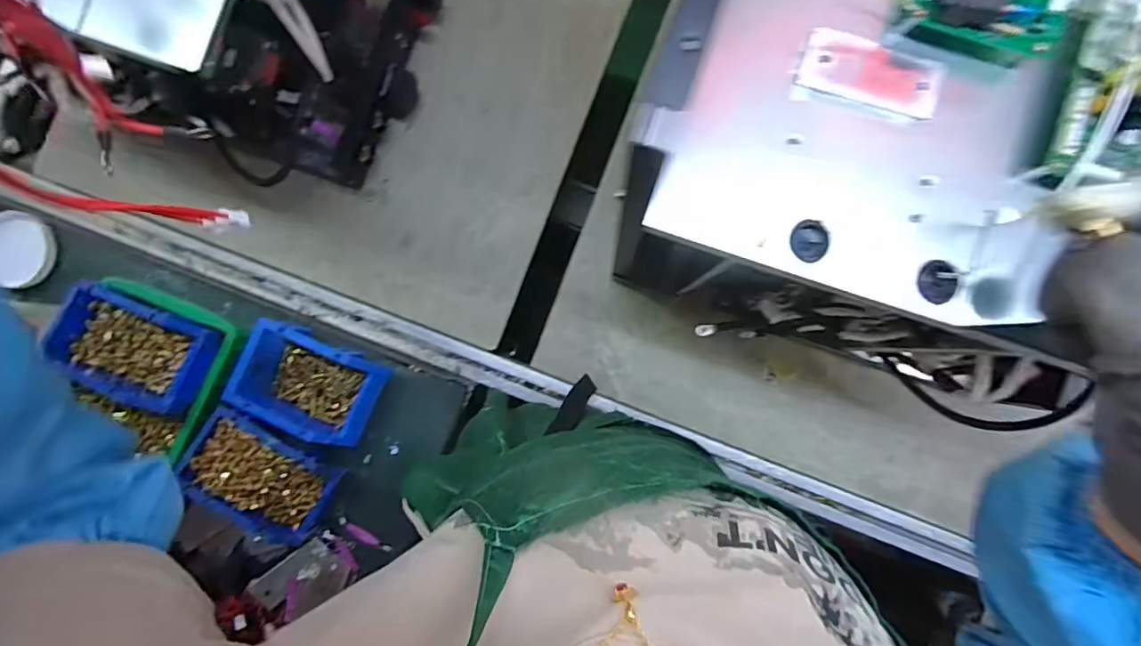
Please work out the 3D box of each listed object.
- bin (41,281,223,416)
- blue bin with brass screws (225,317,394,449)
[{"bbox_3d":[-0.512,0.030,0.619,0.174,0.050,0.119,18,88,4],"label":"bin"},{"bbox_3d":[-0.315,0.072,0.648,0.156,0.065,0.111,25,88,4],"label":"blue bin with brass screws"}]

